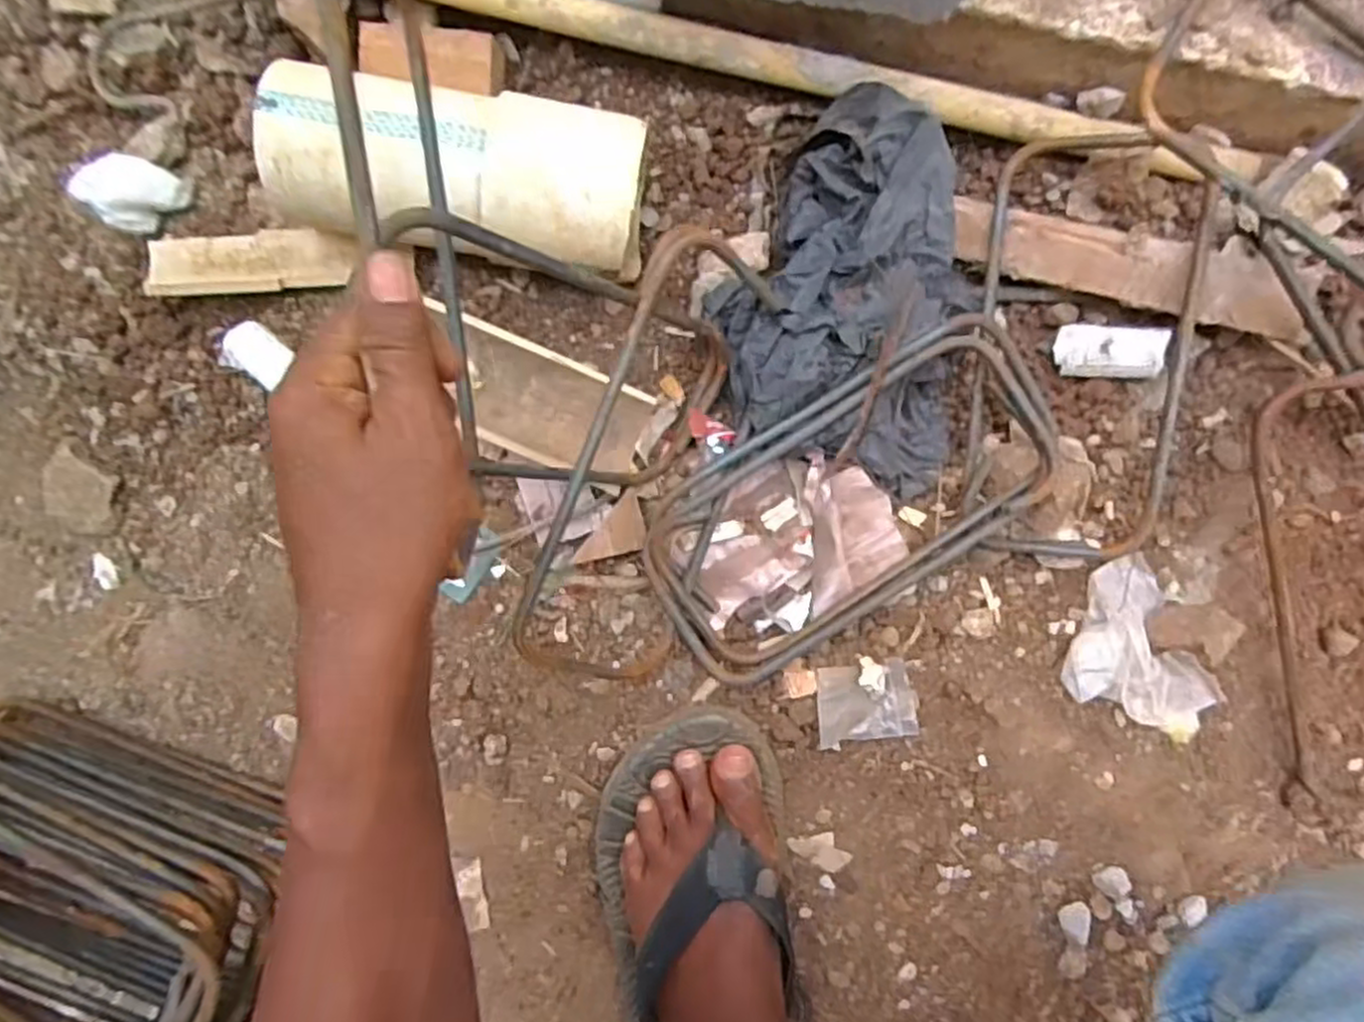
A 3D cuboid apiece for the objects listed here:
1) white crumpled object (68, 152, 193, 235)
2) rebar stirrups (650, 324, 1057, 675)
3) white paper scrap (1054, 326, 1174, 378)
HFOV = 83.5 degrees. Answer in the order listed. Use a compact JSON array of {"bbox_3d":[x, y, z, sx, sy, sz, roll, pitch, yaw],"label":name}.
[{"bbox_3d":[-0.341,-0.197,0.470,0.036,0.031,0.045,42,89,3],"label":"white crumpled object"},{"bbox_3d":[0.101,-0.007,0.455,0.255,0.044,0.128,-33,87,0],"label":"rebar stirrups"},{"bbox_3d":[0.265,-0.099,0.475,0.058,0.021,0.029,7,93,7],"label":"white paper scrap"}]

